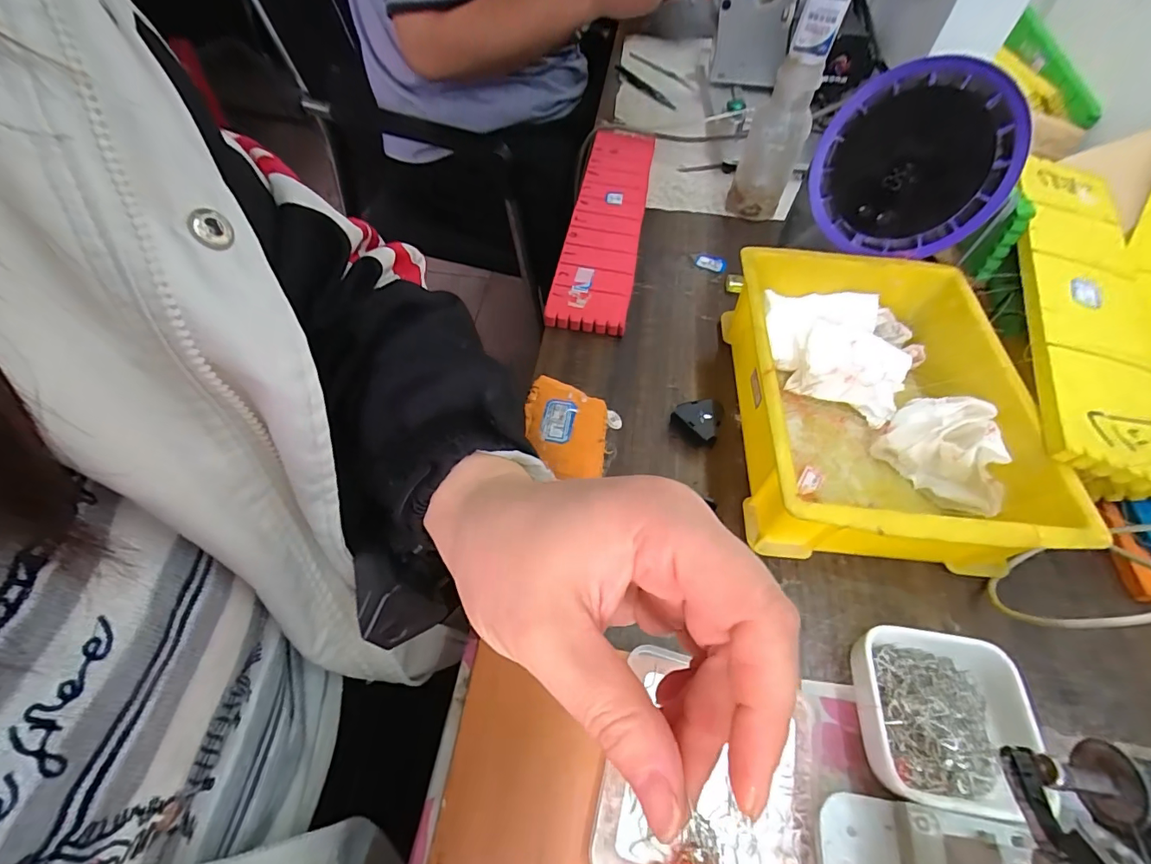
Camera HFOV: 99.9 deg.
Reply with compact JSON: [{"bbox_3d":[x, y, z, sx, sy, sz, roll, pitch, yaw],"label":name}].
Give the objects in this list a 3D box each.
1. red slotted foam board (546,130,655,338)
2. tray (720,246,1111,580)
[{"bbox_3d":[0.035,-0.231,0.523,0.073,0.025,0.341,9,55,4],"label":"red slotted foam board"},{"bbox_3d":[0.210,-0.023,0.355,0.169,0.076,0.242,5,55,0],"label":"tray"}]

